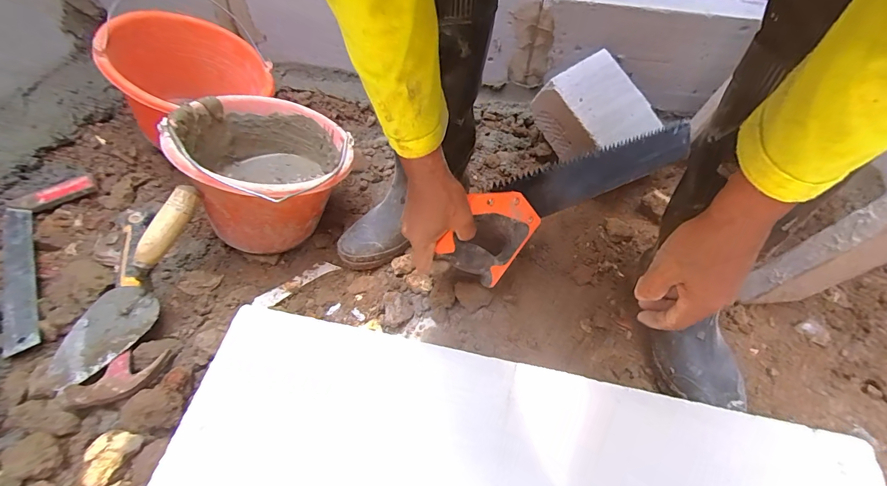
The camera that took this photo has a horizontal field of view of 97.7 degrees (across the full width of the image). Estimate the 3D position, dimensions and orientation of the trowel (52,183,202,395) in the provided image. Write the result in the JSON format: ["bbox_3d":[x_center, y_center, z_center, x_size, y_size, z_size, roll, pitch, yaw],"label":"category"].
[{"bbox_3d":[-0.391,0.044,0.489,0.078,0.066,0.262,23,84,17],"label":"trowel"}]

